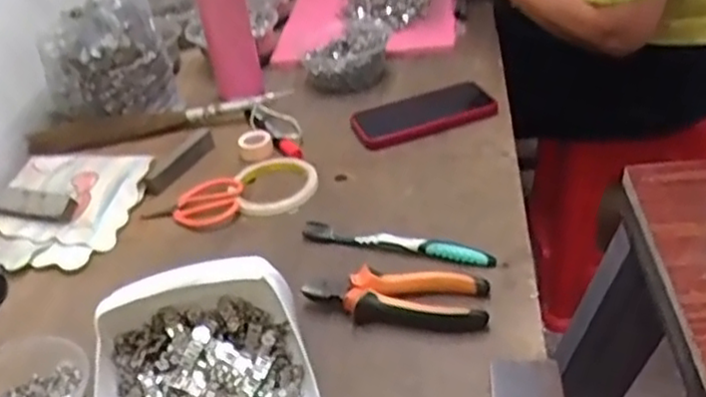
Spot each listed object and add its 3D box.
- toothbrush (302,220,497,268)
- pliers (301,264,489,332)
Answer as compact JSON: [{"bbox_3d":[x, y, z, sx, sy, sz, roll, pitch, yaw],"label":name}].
[{"bbox_3d":[0.038,0.041,0.654,0.184,0.018,0.015,9,38,22],"label":"toothbrush"},{"bbox_3d":[0.035,0.082,0.588,0.149,0.024,0.053,3,36,14],"label":"pliers"}]

